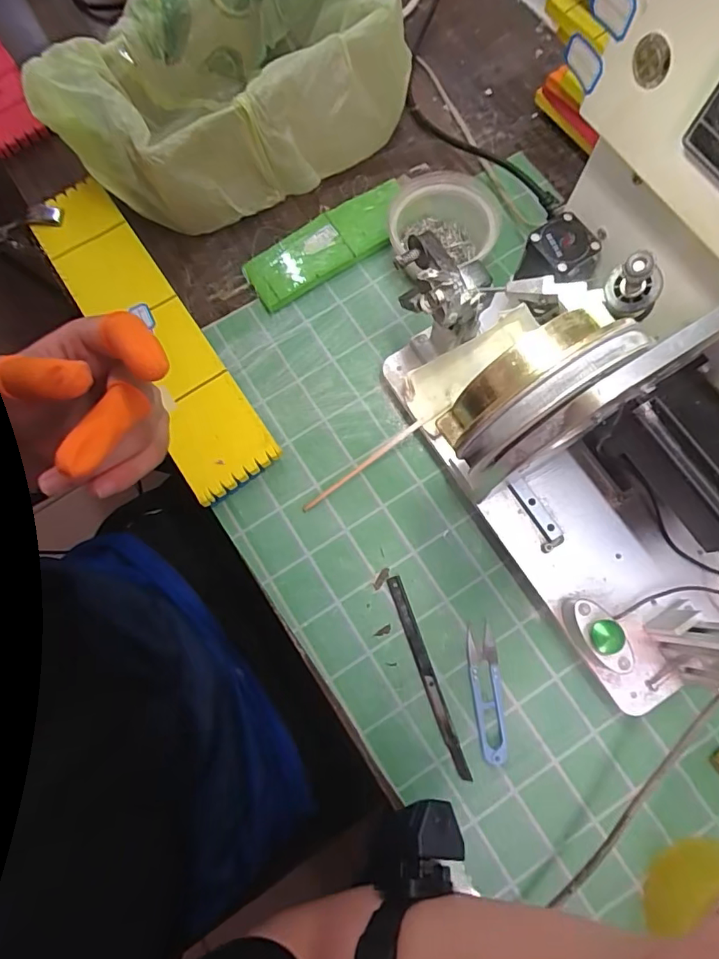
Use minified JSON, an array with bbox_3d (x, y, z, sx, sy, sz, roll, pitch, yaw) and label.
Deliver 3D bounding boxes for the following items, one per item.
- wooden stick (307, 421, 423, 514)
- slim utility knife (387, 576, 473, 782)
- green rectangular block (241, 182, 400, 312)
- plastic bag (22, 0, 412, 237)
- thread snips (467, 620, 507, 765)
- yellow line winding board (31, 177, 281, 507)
[{"bbox_3d":[0.001,-0.011,0.436,0.124,0.008,0.007,-36,77,6],"label":"wooden stick"},{"bbox_3d":[0.055,0.157,0.401,0.011,0.005,0.161,-19,76,-3],"label":"slim utility knife"},{"bbox_3d":[-0.029,-0.234,0.498,0.174,0.016,0.059,-31,77,-6],"label":"green rectangular block"},{"bbox_3d":[-0.132,-0.390,0.486,0.317,0.123,0.217,-26,77,-5],"label":"plastic bag"},{"bbox_3d":[0.102,0.168,0.393,0.023,0.009,0.100,-5,76,0],"label":"thread snips"},{"bbox_3d":[-0.200,-0.141,0.468,0.082,0.011,0.353,-35,76,-6],"label":"yellow line winding board"}]

